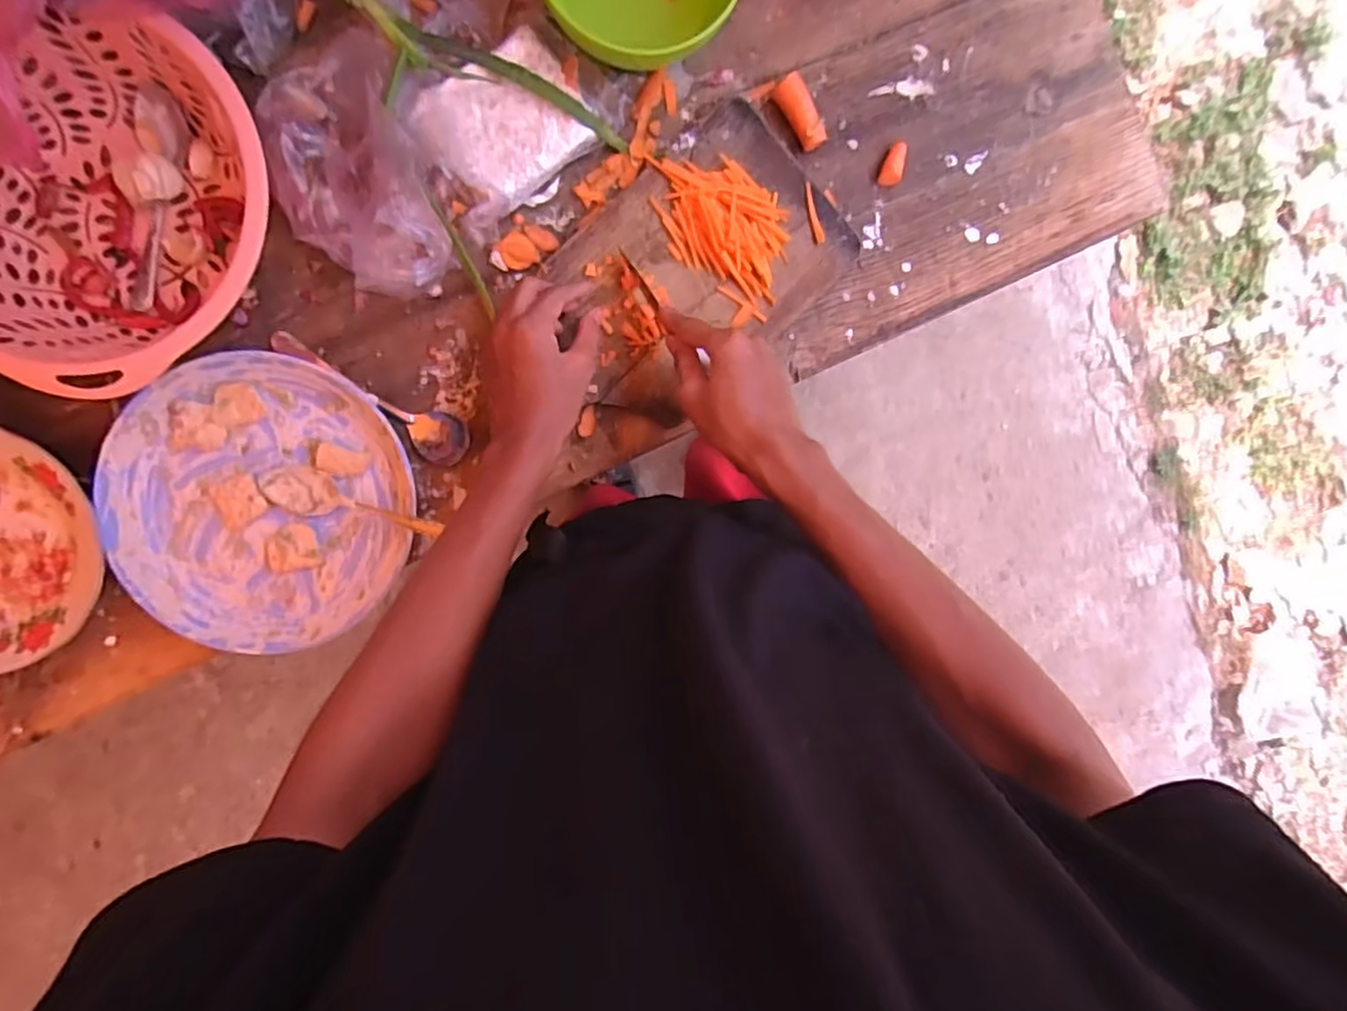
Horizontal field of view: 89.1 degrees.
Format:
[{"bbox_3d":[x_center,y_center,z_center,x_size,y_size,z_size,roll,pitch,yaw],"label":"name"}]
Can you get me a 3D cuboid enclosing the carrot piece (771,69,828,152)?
[{"bbox_3d":[0.102,-0.317,0.554,0.022,0.022,0.056,-34,100,-1],"label":"carrot piece"}]

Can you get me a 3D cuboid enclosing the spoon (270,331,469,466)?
[{"bbox_3d":[-0.239,-0.086,0.536,0.171,0.018,0.041,32,93,-9],"label":"spoon"}]

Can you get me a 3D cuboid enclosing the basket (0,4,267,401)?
[{"bbox_3d":[-0.389,-0.203,0.476,0.237,0.085,0.221,-1,97,-6],"label":"basket"}]

